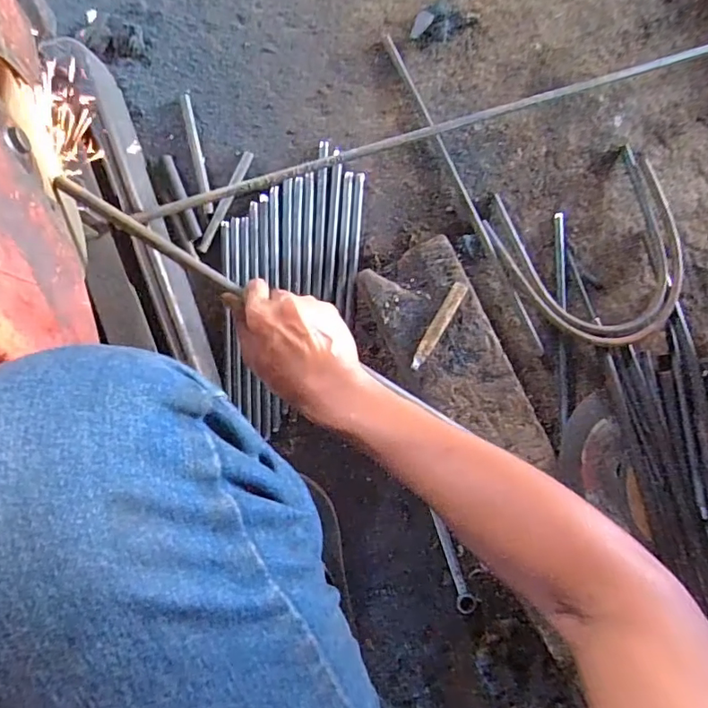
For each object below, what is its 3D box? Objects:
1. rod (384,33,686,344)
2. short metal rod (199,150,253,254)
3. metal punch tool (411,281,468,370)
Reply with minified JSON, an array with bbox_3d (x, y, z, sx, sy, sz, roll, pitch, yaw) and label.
[{"bbox_3d":[0.279,-0.254,0.683,0.283,0.042,0.516,-34,94,-5],"label":"rod"},{"bbox_3d":[-0.162,-0.192,0.641,0.013,0.005,0.139,25,88,-6],"label":"short metal rod"},{"bbox_3d":[0.101,-0.034,0.610,0.017,0.018,0.117,32,87,-6],"label":"metal punch tool"}]

